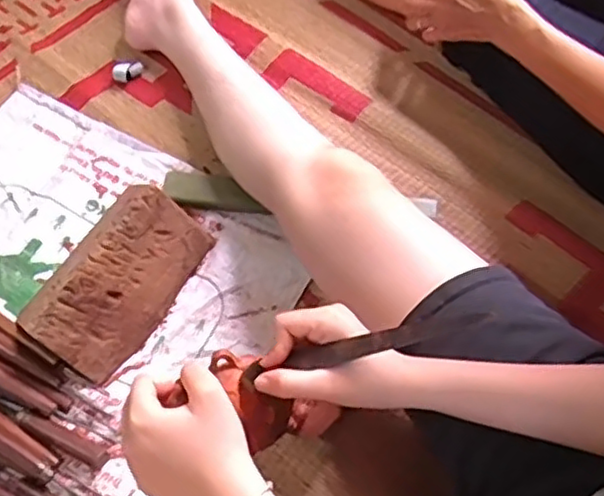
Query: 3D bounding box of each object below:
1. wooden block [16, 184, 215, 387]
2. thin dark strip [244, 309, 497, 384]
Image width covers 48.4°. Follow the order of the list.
[{"bbox_3d":[-0.209,0.029,0.752,0.126,0.069,0.205,35,73,14],"label":"wooden block"},{"bbox_3d":[0.043,0.071,0.491,0.192,0.013,0.013,-17,66,18],"label":"thin dark strip"}]

